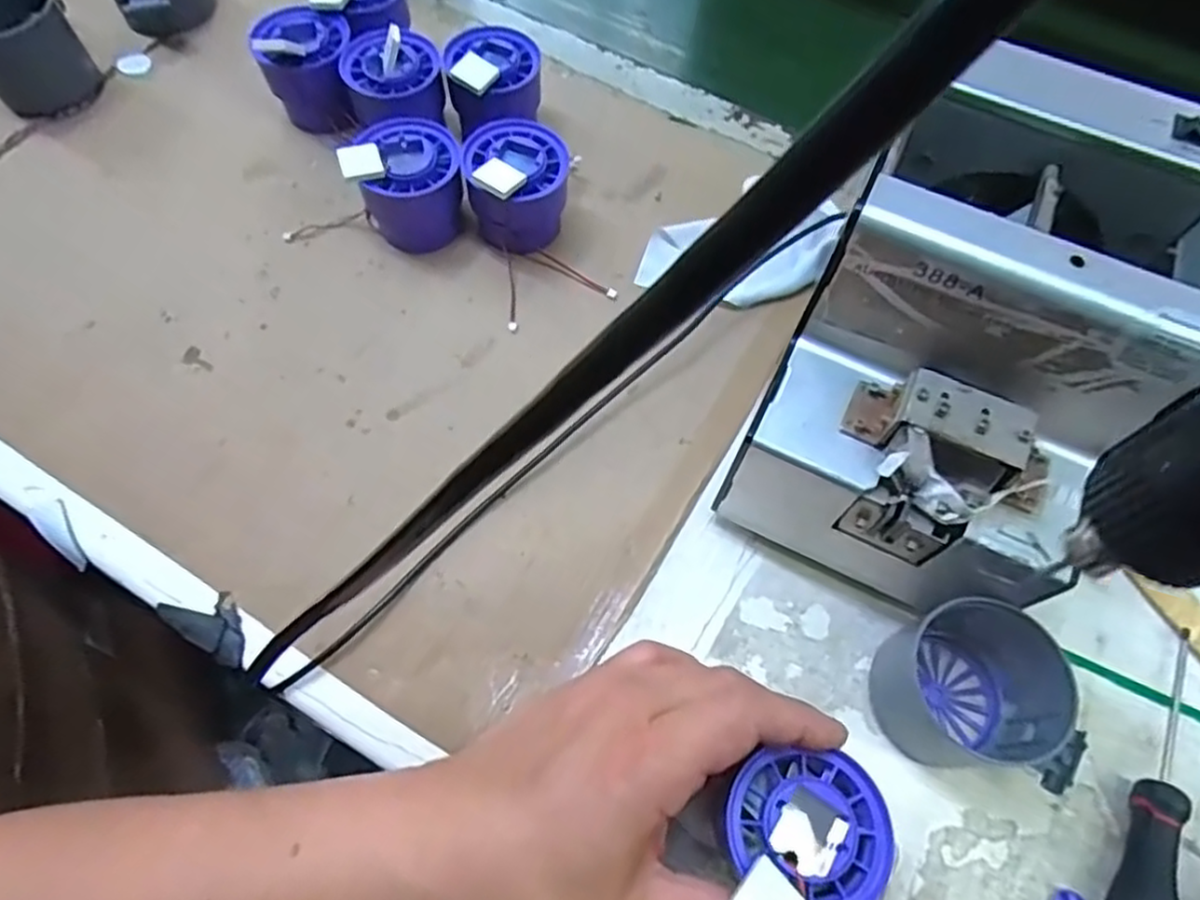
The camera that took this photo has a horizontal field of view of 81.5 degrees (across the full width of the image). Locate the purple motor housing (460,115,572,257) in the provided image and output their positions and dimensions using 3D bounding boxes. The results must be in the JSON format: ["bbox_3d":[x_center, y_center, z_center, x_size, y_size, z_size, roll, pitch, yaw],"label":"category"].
[{"bbox_3d":[-0.046,-0.144,0.386,0.056,0.054,0.058,-4,63,-6],"label":"purple motor housing"}]

